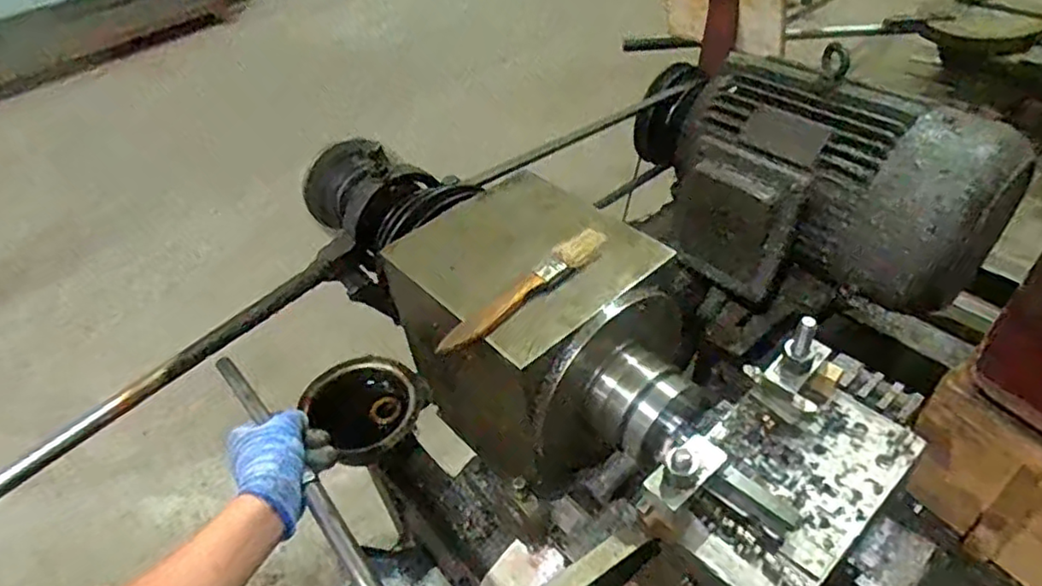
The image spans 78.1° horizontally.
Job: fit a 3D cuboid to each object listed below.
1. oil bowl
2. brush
[{"bbox_3d":[-0.174,0.125,0.717,0.107,0.065,0.118,-36,50,-28],"label":"oil bowl"},{"bbox_3d":[0.003,-0.003,0.448,0.148,0.015,0.019,-34,49,-26],"label":"brush"}]

